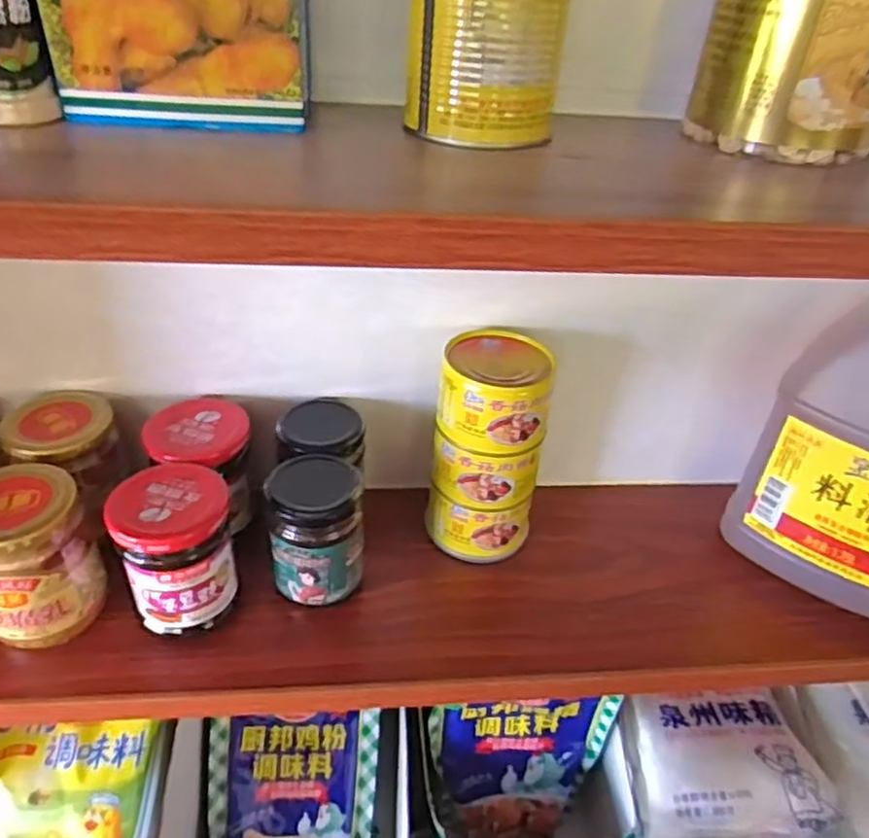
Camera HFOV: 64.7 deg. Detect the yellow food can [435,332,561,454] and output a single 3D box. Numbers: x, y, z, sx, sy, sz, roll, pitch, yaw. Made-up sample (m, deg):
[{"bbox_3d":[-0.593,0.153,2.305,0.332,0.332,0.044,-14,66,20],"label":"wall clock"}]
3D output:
[{"bbox_3d":[0.039,-0.017,0.437,0.069,0.053,0.065,3,36,-2],"label":"yellow food can"}]

